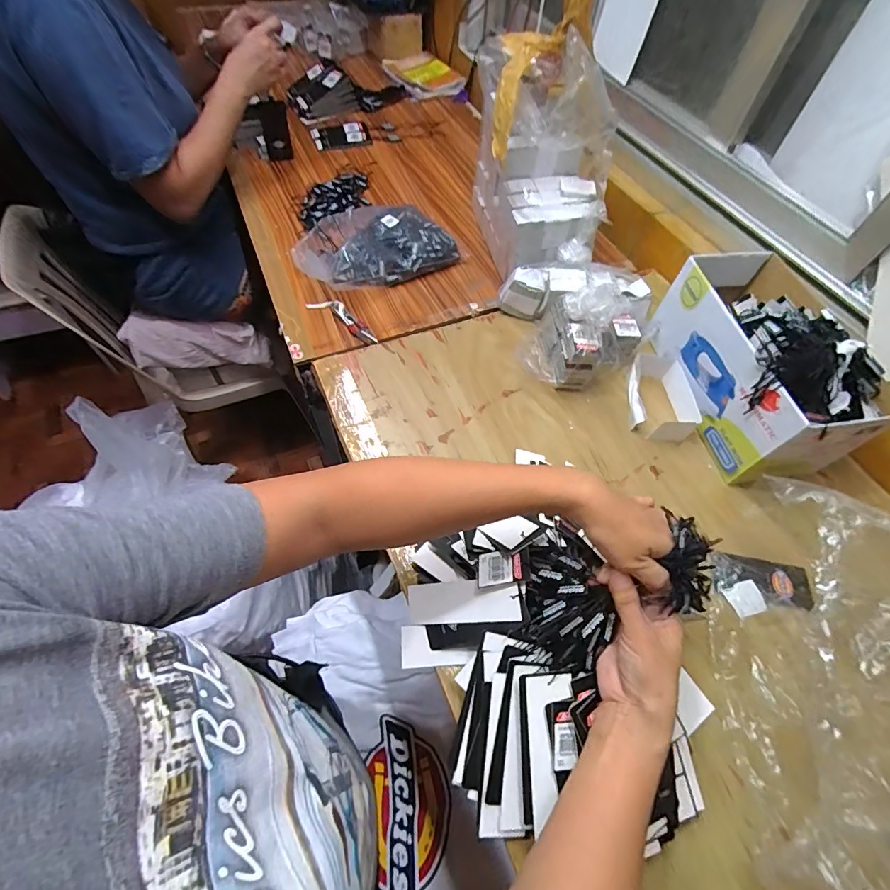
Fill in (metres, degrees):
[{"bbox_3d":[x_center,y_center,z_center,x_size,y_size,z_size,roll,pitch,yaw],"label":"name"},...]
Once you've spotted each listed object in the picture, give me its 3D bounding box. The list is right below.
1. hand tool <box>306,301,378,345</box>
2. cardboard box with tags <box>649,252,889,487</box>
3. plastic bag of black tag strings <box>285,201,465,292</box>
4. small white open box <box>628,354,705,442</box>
[{"bbox_3d":[-0.151,-0.194,0.669,0.143,0.012,0.032,36,63,17],"label":"hand tool"},{"bbox_3d":[0.391,-0.114,0.548,0.141,0.175,0.277,0,59,-4],"label":"cardboard box with tags"},{"bbox_3d":[-0.121,-0.342,0.736,0.261,0.068,0.172,-16,61,-13],"label":"plastic bag of black tag strings"},{"bbox_3d":[0.287,-0.066,0.585,0.078,0.039,0.120,5,59,-1],"label":"small white open box"}]

